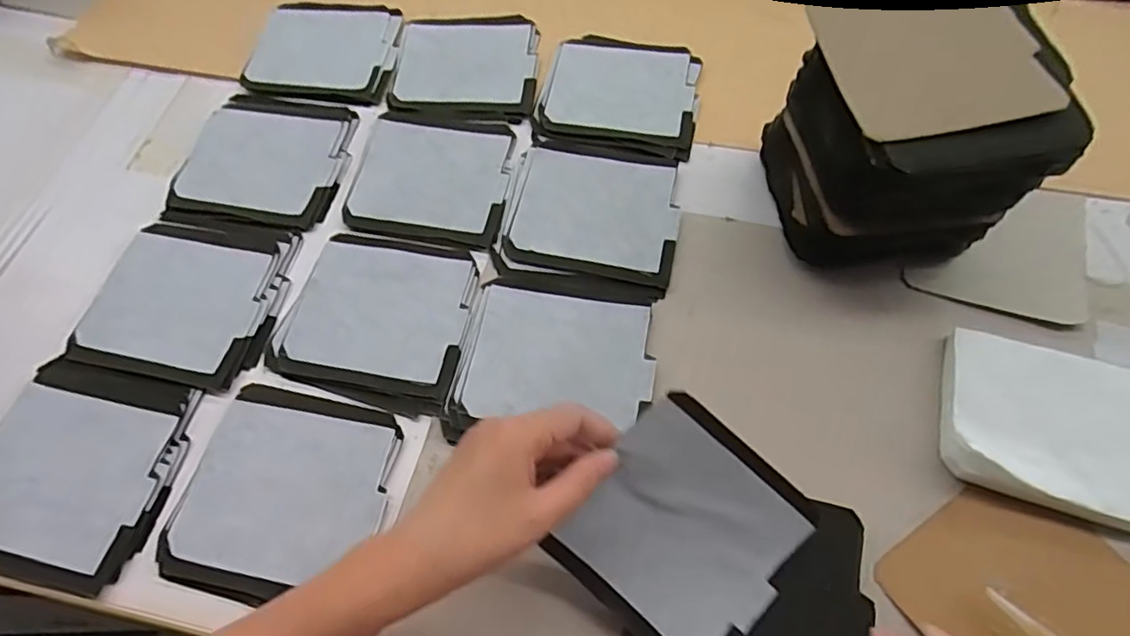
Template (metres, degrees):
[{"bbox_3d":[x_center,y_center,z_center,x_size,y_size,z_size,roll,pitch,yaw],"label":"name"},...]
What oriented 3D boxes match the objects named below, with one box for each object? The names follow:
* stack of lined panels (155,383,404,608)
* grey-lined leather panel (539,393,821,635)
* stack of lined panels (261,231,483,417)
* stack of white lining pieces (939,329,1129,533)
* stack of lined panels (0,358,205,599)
[{"bbox_3d":[-0.189,0.114,0.400,0.136,0.011,0.133,10,64,7],"label":"stack of lined panels"},{"bbox_3d":[0.071,0.124,0.344,0.125,0.014,0.120,39,96,-6],"label":"grey-lined leather panel"},{"bbox_3d":[-0.143,-0.003,0.471,0.143,0.009,0.139,14,65,9],"label":"stack of lined panels"},{"bbox_3d":[0.322,0.072,0.391,0.128,0.025,0.108,16,65,10],"label":"stack of white lining pieces"},{"bbox_3d":[-0.338,0.101,0.410,0.137,0.011,0.139,10,64,7],"label":"stack of lined panels"}]

